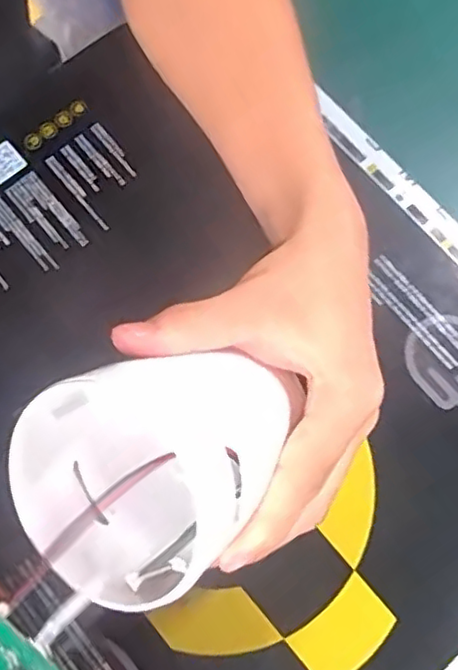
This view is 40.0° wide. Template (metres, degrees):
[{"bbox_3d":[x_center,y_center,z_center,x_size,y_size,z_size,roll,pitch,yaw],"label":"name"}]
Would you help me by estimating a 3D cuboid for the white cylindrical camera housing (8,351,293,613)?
[{"bbox_3d":[-0.024,0.049,0.240,0.100,0.072,0.077,-39,79,-11],"label":"white cylindrical camera housing"}]

